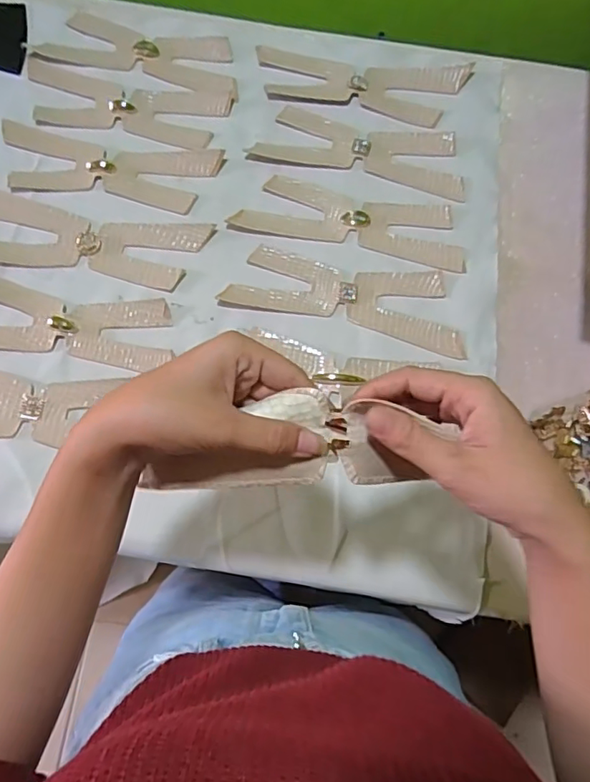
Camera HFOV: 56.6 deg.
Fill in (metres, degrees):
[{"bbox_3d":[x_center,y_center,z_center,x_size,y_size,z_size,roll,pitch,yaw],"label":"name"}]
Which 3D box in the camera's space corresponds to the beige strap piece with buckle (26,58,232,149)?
[{"bbox_3d":[-0.187,-0.316,0.606,0.226,0.006,0.080,9,74,0],"label":"beige strap piece with buckle"}]

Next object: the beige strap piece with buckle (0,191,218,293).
[{"bbox_3d":[-0.207,-0.151,0.554,0.232,0.004,0.077,10,74,0],"label":"beige strap piece with buckle"}]

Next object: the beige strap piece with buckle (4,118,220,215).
[{"bbox_3d":[-0.198,-0.236,0.578,0.231,0.004,0.079,8,74,0],"label":"beige strap piece with buckle"}]

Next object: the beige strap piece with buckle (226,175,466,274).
[{"bbox_3d":[0.060,-0.179,0.574,0.240,0.005,0.070,12,74,1],"label":"beige strap piece with buckle"}]

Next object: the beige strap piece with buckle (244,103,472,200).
[{"bbox_3d":[0.073,-0.264,0.597,0.228,0.006,0.076,13,74,1],"label":"beige strap piece with buckle"}]

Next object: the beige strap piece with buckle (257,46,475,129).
[{"bbox_3d":[0.076,-0.342,0.618,0.235,0.010,0.079,6,74,-1],"label":"beige strap piece with buckle"}]

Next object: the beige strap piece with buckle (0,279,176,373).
[{"bbox_3d":[-0.231,-0.069,0.526,0.215,0.008,0.071,8,74,0],"label":"beige strap piece with buckle"}]

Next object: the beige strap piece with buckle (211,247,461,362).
[{"bbox_3d":[0.055,-0.099,0.550,0.237,0.004,0.081,14,74,2],"label":"beige strap piece with buckle"}]

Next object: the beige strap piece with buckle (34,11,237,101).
[{"bbox_3d":[-0.173,-0.390,0.630,0.226,0.008,0.075,14,74,2],"label":"beige strap piece with buckle"}]

